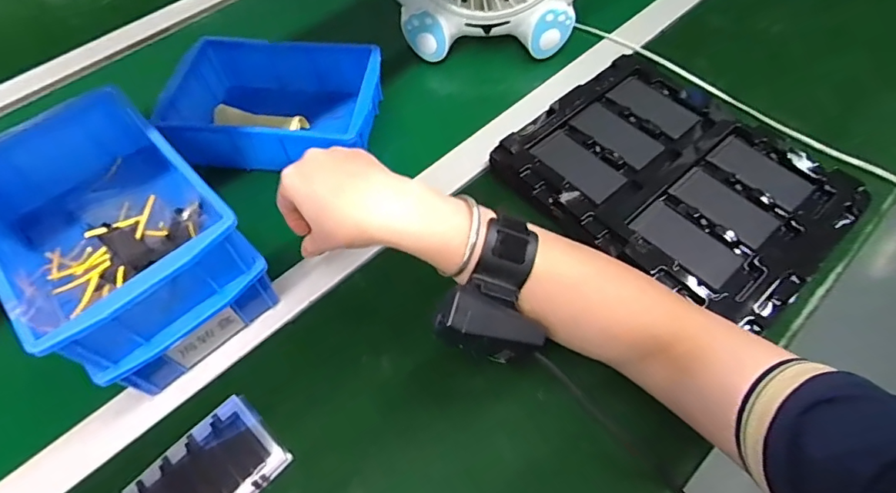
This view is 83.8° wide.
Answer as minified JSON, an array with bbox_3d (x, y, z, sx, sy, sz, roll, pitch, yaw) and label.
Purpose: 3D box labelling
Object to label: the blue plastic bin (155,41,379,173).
[{"bbox_3d":[-0.179,-0.150,0.527,0.206,0.065,0.149,5,58,3],"label":"blue plastic bin"}]

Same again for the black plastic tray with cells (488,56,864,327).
[{"bbox_3d":[0.223,-0.070,0.481,0.242,0.027,0.275,-37,65,-19],"label":"black plastic tray with cells"}]

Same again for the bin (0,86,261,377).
[{"bbox_3d":[-0.256,-0.018,0.366,0.194,0.058,0.127,39,67,22],"label":"bin"}]

